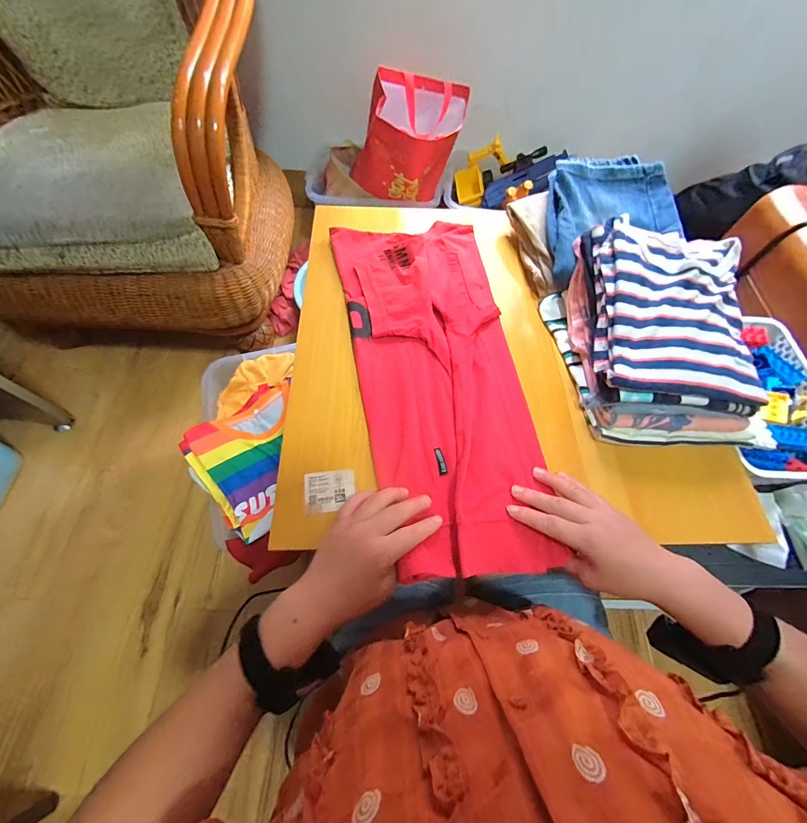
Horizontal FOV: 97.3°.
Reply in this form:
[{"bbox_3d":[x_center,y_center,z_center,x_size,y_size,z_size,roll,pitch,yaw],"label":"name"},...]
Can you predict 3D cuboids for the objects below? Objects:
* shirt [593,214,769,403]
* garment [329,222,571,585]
[{"bbox_3d":[0.357,-0.138,0.466,0.196,0.058,0.243,7,63,1],"label":"shirt"},{"bbox_3d":[0.048,-0.067,0.493,0.222,0.023,0.541,-8,65,-6],"label":"garment"}]

